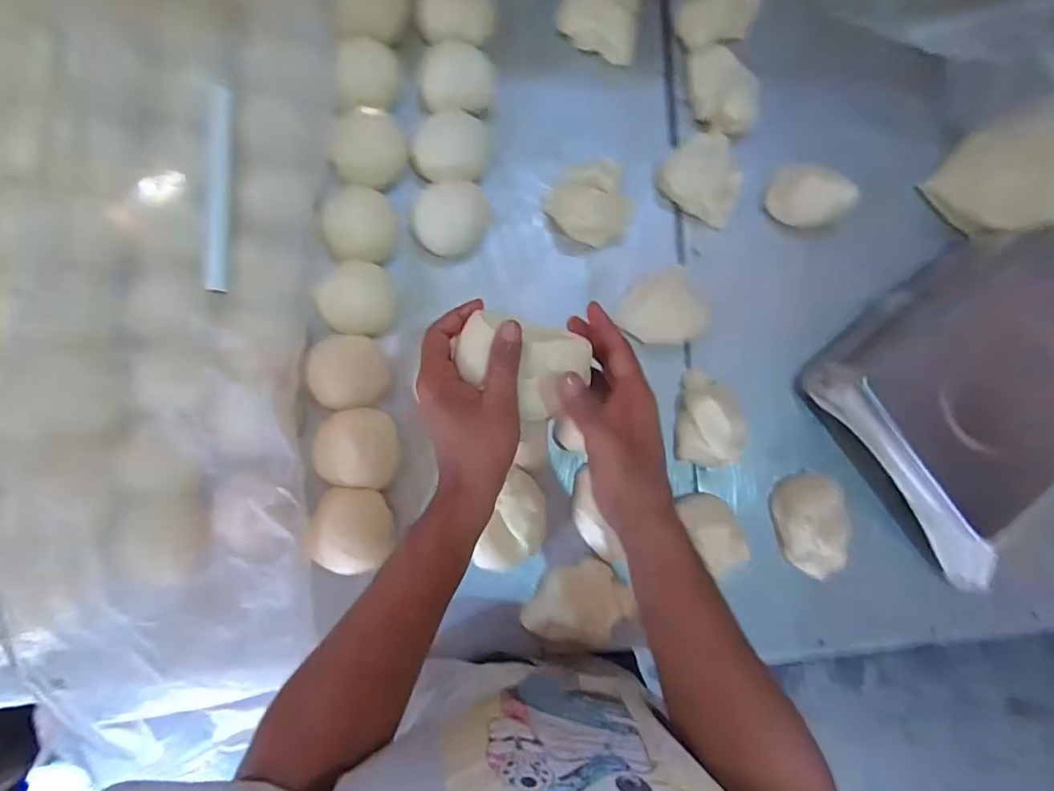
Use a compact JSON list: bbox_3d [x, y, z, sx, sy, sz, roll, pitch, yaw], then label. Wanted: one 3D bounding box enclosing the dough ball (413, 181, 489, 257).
[{"bbox_3d":[-0.089,-0.211,0.597,0.091,0.036,0.084,1,84,-5],"label":"dough ball"}]

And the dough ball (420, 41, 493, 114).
[{"bbox_3d":[-0.084,-0.381,0.609,0.094,0.053,0.084,-13,86,-7],"label":"dough ball"}]

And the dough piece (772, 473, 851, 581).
[{"bbox_3d":[0.343,0.155,0.610,0.079,0.052,0.119,4,84,-6],"label":"dough piece"}]

